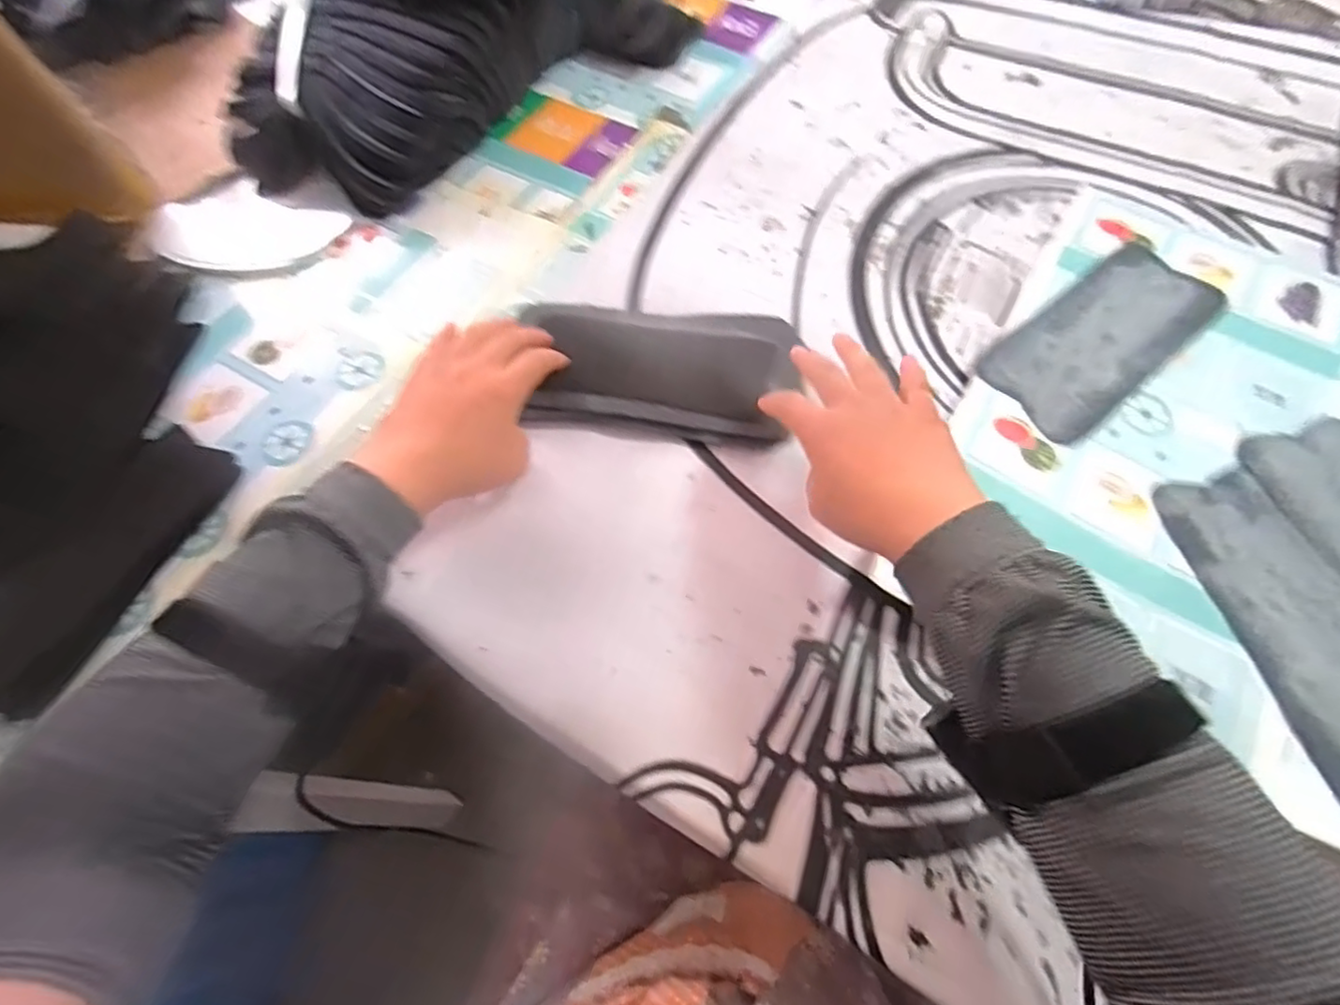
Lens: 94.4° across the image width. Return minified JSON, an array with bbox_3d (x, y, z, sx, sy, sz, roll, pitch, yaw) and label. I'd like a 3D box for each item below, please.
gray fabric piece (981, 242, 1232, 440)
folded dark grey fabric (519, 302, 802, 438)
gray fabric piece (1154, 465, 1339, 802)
[{"bbox_3d":[0.355,-0.138,0.506,0.233,0.006,0.094,-37,69,-16],"label":"gray fabric piece"},{"bbox_3d":[-0.007,-0.104,0.483,0.200,0.020,0.112,1,63,1],"label":"folded dark grey fabric"},{"bbox_3d":[0.406,0.081,0.392,0.094,0.013,0.226,-8,59,3],"label":"gray fabric piece"}]

